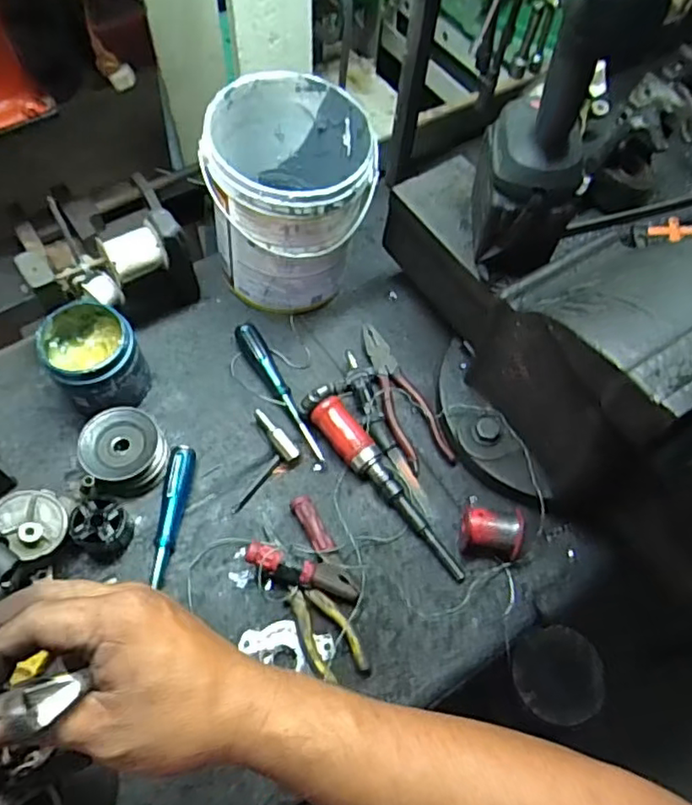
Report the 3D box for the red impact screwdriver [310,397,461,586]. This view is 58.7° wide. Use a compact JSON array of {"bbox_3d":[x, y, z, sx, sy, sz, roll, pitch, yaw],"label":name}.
[{"bbox_3d":[0.048,0.087,0.650,0.044,0.042,0.232,-34,68,-19],"label":"red impact screwdriver"}]

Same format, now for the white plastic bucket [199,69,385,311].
[{"bbox_3d":[-0.060,-0.229,0.709,0.170,0.204,0.170,1,62,-2],"label":"white plastic bucket"}]

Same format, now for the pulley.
[{"bbox_3d":[-0.231,0.051,0.645,0.079,0.050,0.075,1,62,-2],"label":"pulley"}]

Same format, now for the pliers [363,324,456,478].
[{"bbox_3d":[0.060,-0.012,0.711,0.050,0.013,0.199,-18,64,-12],"label":"pliers"}]

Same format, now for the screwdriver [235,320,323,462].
[{"bbox_3d":[-0.075,-0.014,0.703,0.023,0.032,0.186,-27,66,-16],"label":"screwdriver"}]

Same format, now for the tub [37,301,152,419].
[{"bbox_3d":[-0.270,-0.047,0.667,0.091,0.100,0.101,-30,67,-18],"label":"tub"}]

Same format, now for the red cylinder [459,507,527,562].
[{"bbox_3d":[0.150,0.129,0.624,0.070,0.048,0.051,15,62,5],"label":"red cylinder"}]

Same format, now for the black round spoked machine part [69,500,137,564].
[{"bbox_3d":[-0.242,0.126,0.614,0.050,0.042,0.051,1,62,-2],"label":"black round spoked machine part"}]

